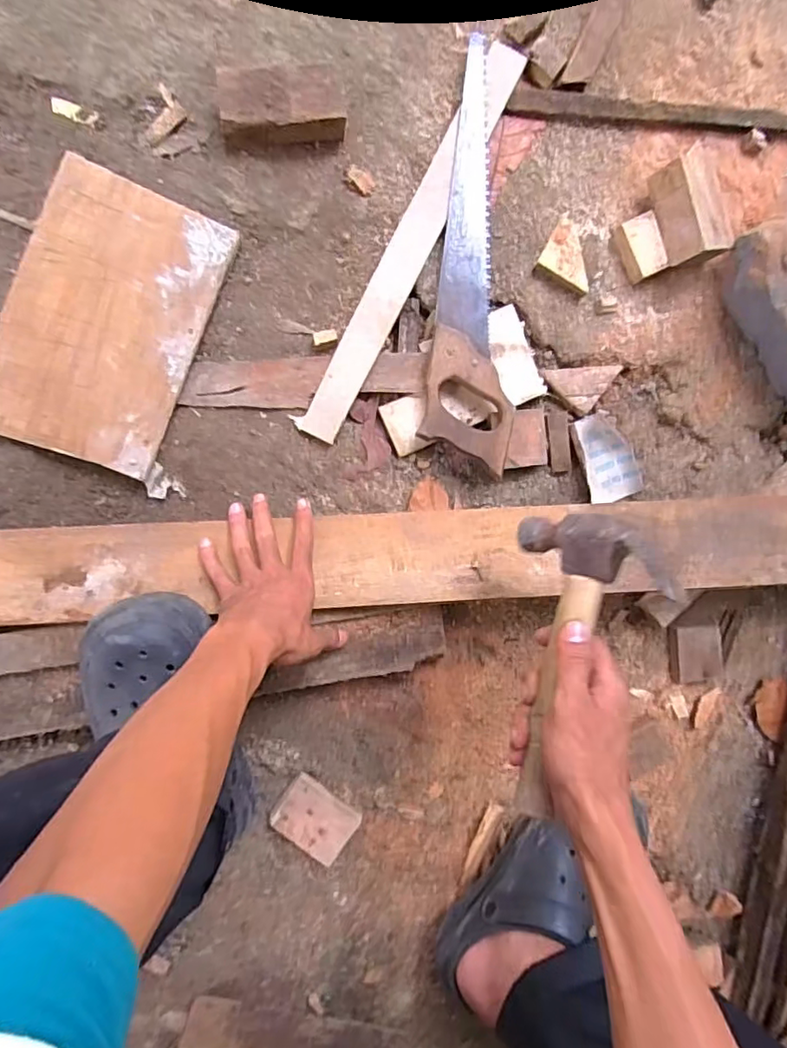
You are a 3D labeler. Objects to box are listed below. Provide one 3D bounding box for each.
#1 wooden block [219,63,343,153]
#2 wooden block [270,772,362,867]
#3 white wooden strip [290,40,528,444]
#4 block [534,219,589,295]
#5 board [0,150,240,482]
[{"bbox_3d":[-0.108,-0.402,0.536,0.114,0.040,0.054,-9,94,-6],"label":"wooden block"},{"bbox_3d":[-0.080,0.305,0.580,0.079,0.026,0.056,38,88,-7],"label":"wooden block"},{"bbox_3d":[0.017,-0.279,0.562,0.046,0.011,0.423,28,91,-1],"label":"white wooden strip"},{"bbox_3d":[0.187,-0.278,0.586,0.059,0.018,0.057,30,89,-7],"label":"block"},{"bbox_3d":[-0.277,-0.193,0.536,0.172,0.015,0.260,21,90,-7],"label":"board"}]

